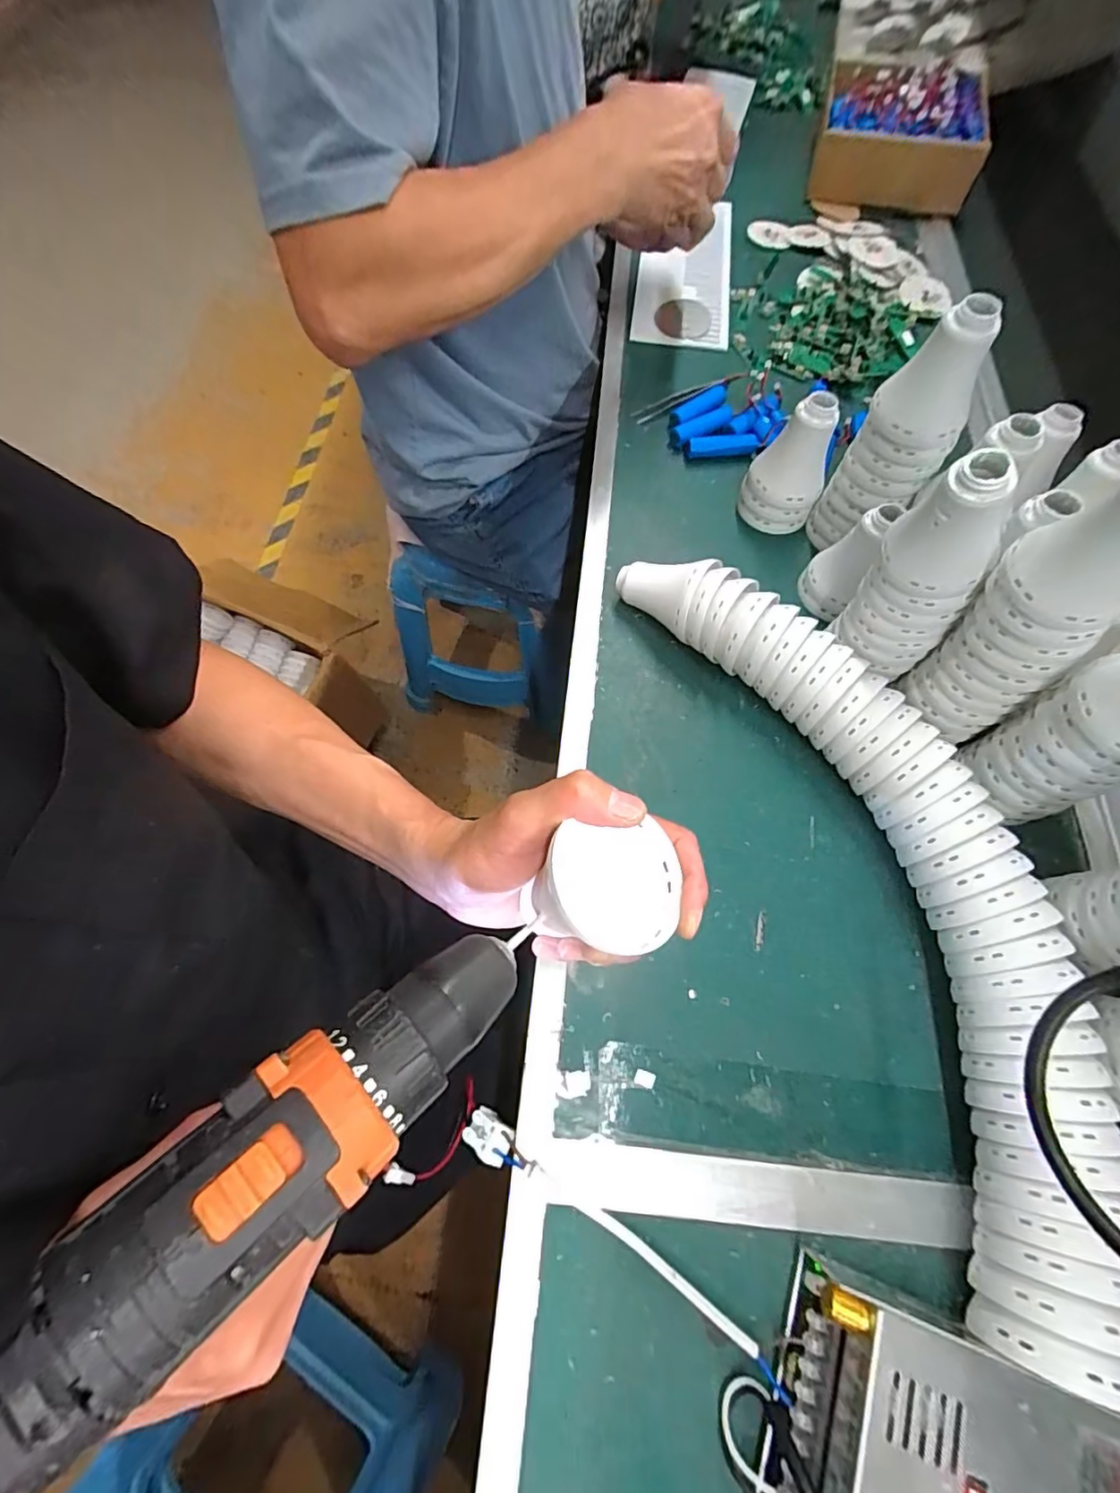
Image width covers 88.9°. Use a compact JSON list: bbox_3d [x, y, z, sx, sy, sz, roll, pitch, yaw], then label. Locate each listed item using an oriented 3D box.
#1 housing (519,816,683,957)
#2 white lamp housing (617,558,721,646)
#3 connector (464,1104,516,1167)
[{"bbox_3d":[0.015,0.065,0.265,0.074,0.047,0.062,15,61,-31],"label":"housing"},{"bbox_3d":[0.079,-0.124,0.461,0.076,0.061,0.054,27,68,10],"label":"white lamp housing"},{"bbox_3d":[-0.043,0.234,0.342,0.030,0.010,0.022,22,53,37],"label":"connector"}]

